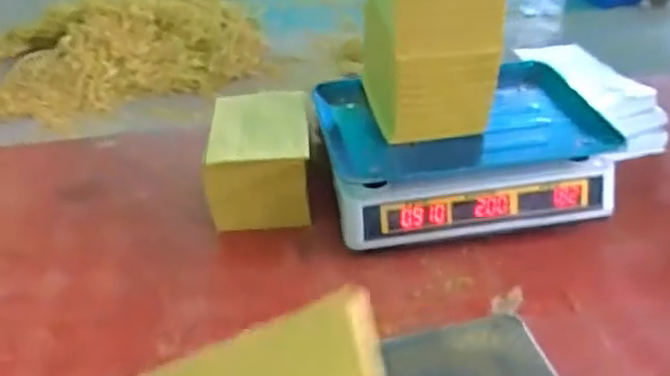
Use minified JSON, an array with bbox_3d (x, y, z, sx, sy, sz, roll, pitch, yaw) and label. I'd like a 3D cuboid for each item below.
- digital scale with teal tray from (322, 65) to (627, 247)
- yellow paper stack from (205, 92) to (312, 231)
[{"bbox_3d":[0.151,-0.041,0.806,0.321,0.111,0.236,-5,36,-3],"label":"digital scale with teal tray"},{"bbox_3d":[-0.088,-0.035,0.818,0.122,0.113,0.169,-4,35,-1],"label":"yellow paper stack"}]

